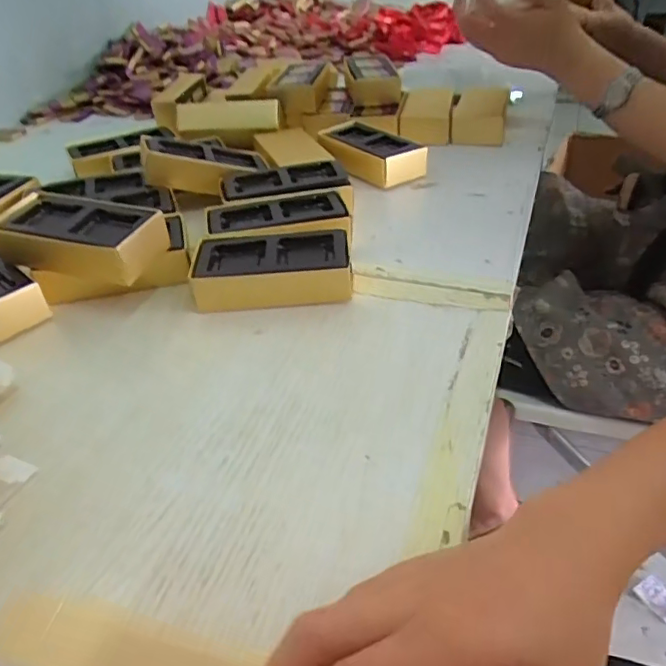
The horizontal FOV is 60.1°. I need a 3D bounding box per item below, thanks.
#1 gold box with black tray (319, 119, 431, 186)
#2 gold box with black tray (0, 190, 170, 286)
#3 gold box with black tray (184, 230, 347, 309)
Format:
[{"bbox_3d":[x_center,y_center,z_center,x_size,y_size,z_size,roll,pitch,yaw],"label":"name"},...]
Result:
[{"bbox_3d":[0.036,-0.187,0.599,0.060,0.035,0.120,-27,44,-27],"label":"gold box with black tray"},{"bbox_3d":[-0.188,-0.070,0.425,0.120,0.036,0.059,11,41,18],"label":"gold box with black tray"},{"bbox_3d":[-0.046,-0.046,0.431,0.116,0.038,0.056,-1,38,4],"label":"gold box with black tray"}]

